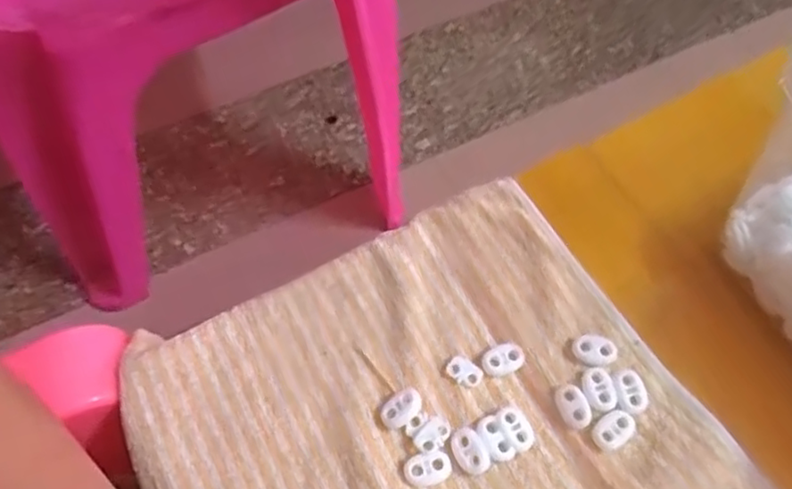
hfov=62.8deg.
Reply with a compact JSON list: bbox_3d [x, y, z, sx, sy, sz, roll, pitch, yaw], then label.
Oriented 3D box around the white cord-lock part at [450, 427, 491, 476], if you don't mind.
[{"bbox_3d":[0.036,0.100,0.314,0.016,0.004,0.022,-23,64,-12],"label":"white cord-lock part"}]

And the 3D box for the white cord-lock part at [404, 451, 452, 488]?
[{"bbox_3d":[0.015,0.107,0.309,0.022,0.004,0.015,-7,62,-4],"label":"white cord-lock part"}]

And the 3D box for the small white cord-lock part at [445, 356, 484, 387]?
[{"bbox_3d":[0.036,0.066,0.336,0.019,0.004,0.012,26,65,13],"label":"small white cord-lock part"}]

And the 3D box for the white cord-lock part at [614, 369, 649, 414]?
[{"bbox_3d":[0.119,0.074,0.327,0.015,0.004,0.021,-5,62,-3],"label":"white cord-lock part"}]

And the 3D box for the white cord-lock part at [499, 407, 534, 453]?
[{"bbox_3d":[0.060,0.091,0.321,0.014,0.005,0.022,-22,64,-12],"label":"white cord-lock part"}]

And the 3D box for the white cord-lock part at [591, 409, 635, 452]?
[{"bbox_3d":[0.107,0.091,0.318,0.022,0.004,0.015,-41,69,-20],"label":"white cord-lock part"}]

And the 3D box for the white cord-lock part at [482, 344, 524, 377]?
[{"bbox_3d":[0.056,0.060,0.338,0.022,0.007,0.014,-17,63,-9],"label":"white cord-lock part"}]

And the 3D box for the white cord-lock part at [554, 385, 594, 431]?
[{"bbox_3d":[0.090,0.081,0.327,0.015,0.004,0.022,-20,64,-11],"label":"white cord-lock part"}]

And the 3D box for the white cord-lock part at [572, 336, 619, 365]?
[{"bbox_3d":[0.104,0.055,0.339,0.022,0.005,0.015,12,62,6],"label":"white cord-lock part"}]

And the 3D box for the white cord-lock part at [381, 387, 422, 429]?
[{"bbox_3d":[0.003,0.081,0.322,0.021,0.008,0.014,-39,69,-19],"label":"white cord-lock part"}]

